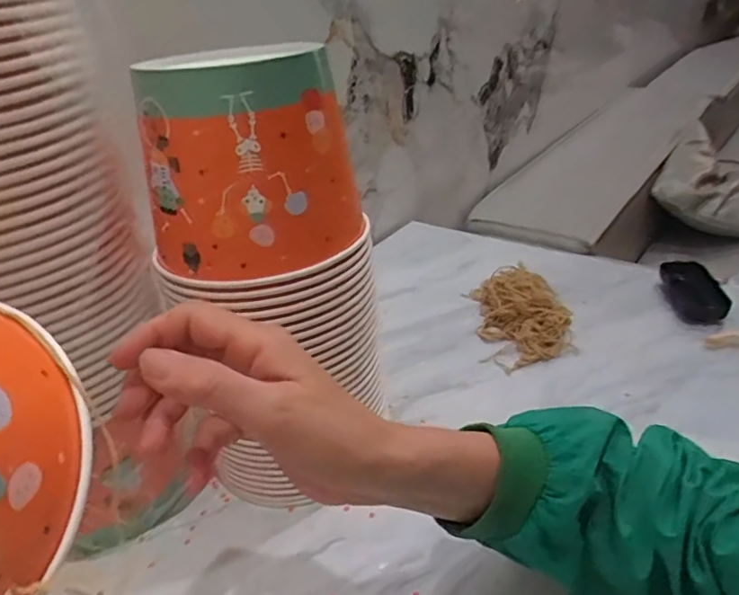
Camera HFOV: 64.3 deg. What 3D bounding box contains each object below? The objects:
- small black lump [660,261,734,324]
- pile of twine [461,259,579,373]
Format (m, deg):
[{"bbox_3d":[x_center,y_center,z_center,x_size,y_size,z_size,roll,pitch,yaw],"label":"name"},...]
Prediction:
[{"bbox_3d":[0.383,-0.008,0.699,0.057,0.025,0.102,1,32,8],"label":"small black lump"},{"bbox_3d":[0.179,0.014,0.699,0.100,0.046,0.178,-2,31,4],"label":"pile of twine"}]

